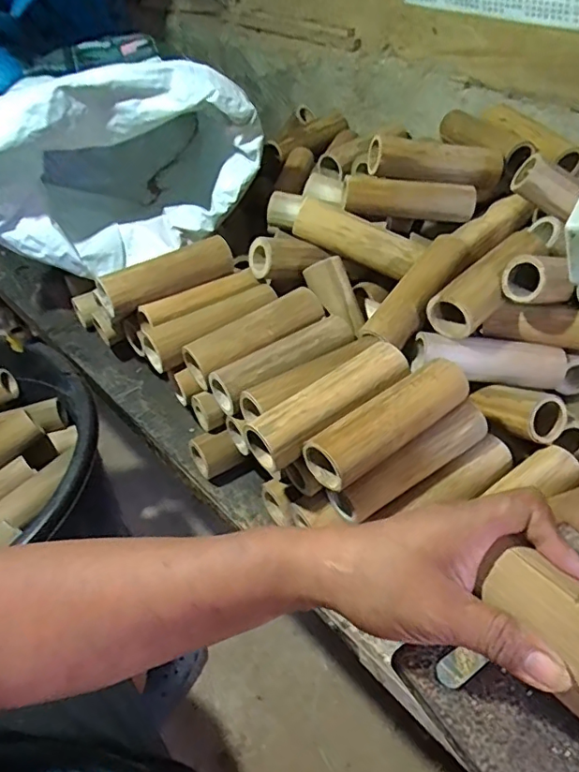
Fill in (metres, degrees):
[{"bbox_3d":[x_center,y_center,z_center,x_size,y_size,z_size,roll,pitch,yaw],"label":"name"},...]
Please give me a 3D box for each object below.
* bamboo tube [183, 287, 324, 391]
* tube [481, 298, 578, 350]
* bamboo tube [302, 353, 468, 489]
[{"bbox_3d":[-0.040,-0.059,0.659,0.173,0.059,0.061,-27,51,-23],"label":"bamboo tube"},{"bbox_3d":[0.323,-0.073,0.623,0.170,0.050,0.050,14,48,14],"label":"tube"},{"bbox_3d":[0.097,0.034,0.518,0.176,0.051,0.055,-30,52,-25],"label":"bamboo tube"}]

